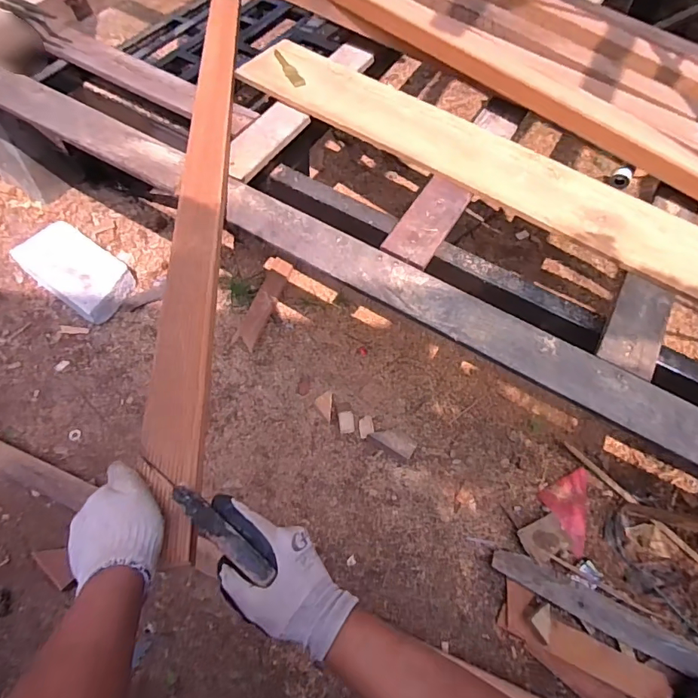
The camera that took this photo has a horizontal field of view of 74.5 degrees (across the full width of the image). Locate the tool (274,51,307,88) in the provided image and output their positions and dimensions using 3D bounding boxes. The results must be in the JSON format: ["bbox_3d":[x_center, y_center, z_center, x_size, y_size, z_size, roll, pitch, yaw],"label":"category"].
[{"bbox_3d":[-0.144,-0.657,1.074,0.034,0.012,0.139,-23,66,-16],"label":"tool"}]

